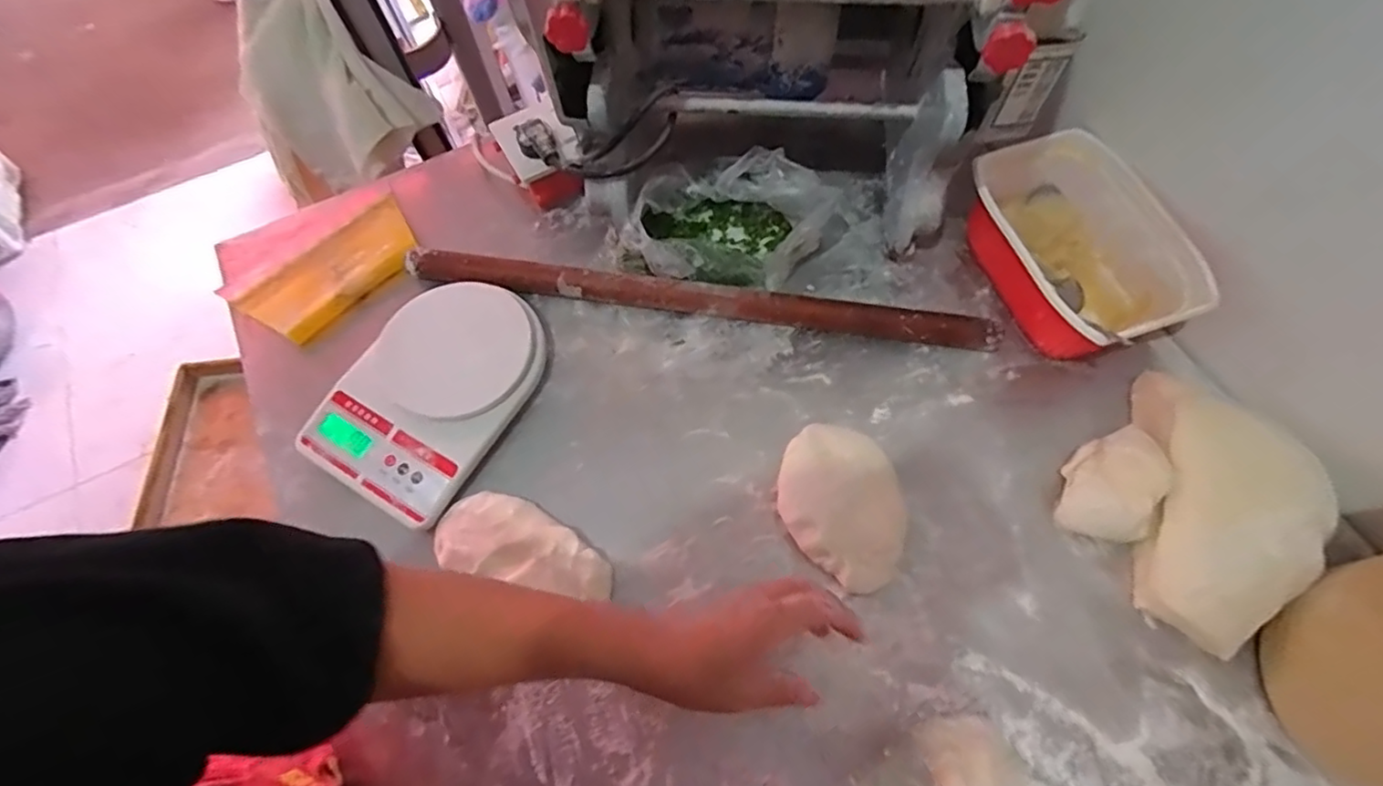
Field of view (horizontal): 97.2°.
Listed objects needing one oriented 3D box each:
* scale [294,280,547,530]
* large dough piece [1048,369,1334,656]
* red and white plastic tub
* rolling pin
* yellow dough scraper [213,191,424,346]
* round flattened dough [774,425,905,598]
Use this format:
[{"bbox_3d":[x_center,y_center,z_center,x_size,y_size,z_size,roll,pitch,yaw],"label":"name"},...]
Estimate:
[{"bbox_3d":[-0.232,-0.003,0.554,0.149,0.035,0.213,28,70,13],"label":"scale"},{"bbox_3d":[0.389,0.084,0.463,0.144,0.092,0.169,-33,70,-12],"label":"large dough piece"},{"bbox_3d":[0.347,-0.128,0.558,0.154,0.085,0.200,-21,68,-7],"label":"red and white plastic tub"},{"bbox_3d":[0.001,-0.087,0.581,0.551,0.033,0.031,9,67,6],"label":"rolling pin"},{"bbox_3d":[-0.363,-0.124,0.616,0.178,0.014,0.097,-42,72,-15],"label":"yellow dough scraper"},{"bbox_3d":[0.123,0.092,0.505,0.094,0.028,0.134,-8,67,-1],"label":"round flattened dough"}]

